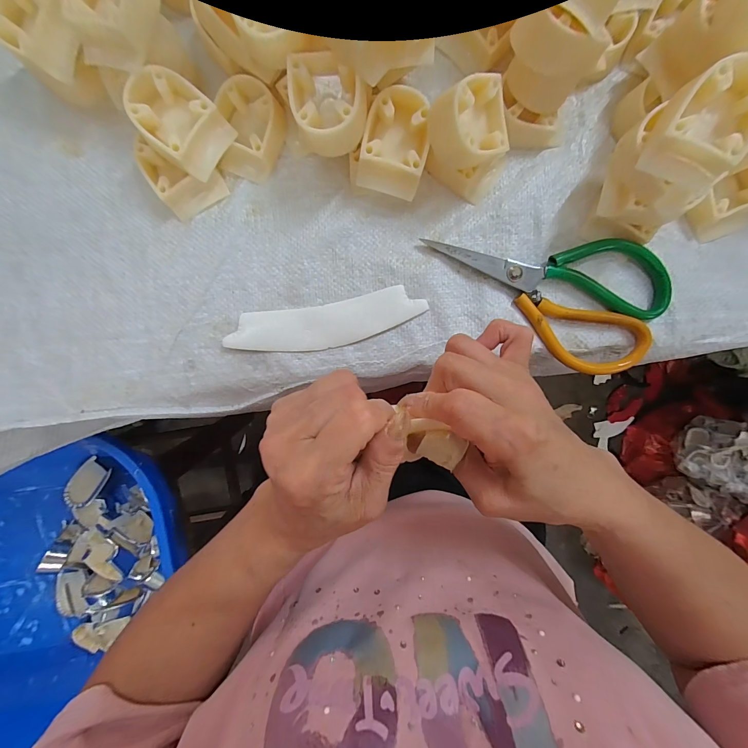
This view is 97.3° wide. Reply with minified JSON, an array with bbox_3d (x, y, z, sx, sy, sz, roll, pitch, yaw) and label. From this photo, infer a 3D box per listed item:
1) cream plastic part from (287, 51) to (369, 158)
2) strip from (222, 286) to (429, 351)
[{"bbox_3d":[-0.028,-0.172,0.212,0.048,0.021,0.052,-4,93,-1],"label":"cream plastic part"},{"bbox_3d":[-0.037,-0.040,0.261,0.153,0.004,0.036,-10,90,-1],"label":"strip"}]

